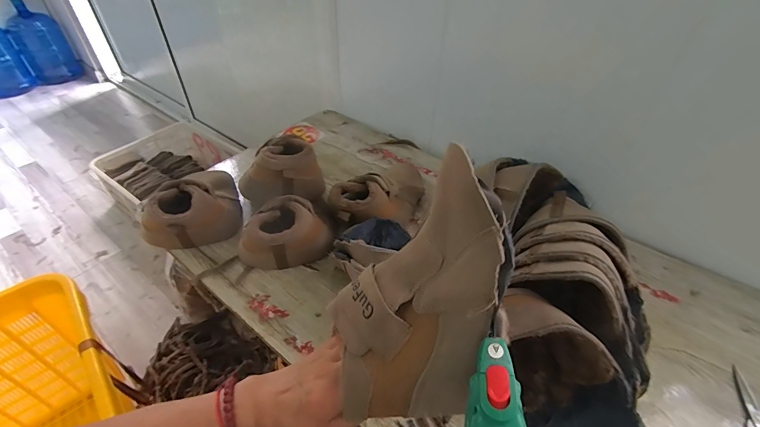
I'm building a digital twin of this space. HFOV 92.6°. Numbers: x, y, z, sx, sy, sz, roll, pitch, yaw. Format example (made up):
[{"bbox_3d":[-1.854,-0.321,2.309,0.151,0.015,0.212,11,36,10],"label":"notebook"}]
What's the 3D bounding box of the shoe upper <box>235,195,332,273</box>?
[{"bbox_3d":[-0.166,0.043,0.635,0.160,0.114,0.098,-19,47,-21],"label":"shoe upper"}]

